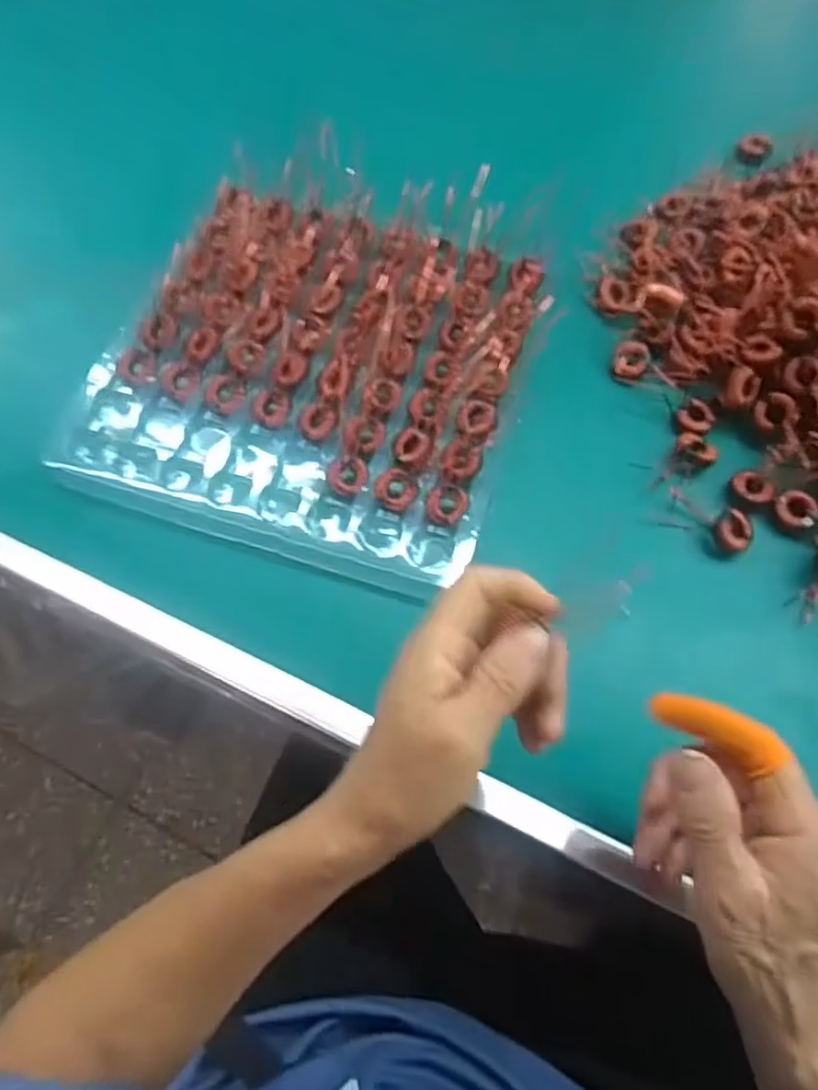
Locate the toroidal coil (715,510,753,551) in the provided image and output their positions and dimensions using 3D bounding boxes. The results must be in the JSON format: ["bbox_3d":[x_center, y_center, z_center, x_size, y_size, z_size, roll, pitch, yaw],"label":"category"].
[{"bbox_3d":[0.206,-0.007,0.436,0.022,0.017,0.022,0,66,0],"label":"toroidal coil"}]

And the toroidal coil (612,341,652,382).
[{"bbox_3d":[0.158,-0.130,0.489,0.025,0.018,0.029,23,68,10],"label":"toroidal coil"}]

